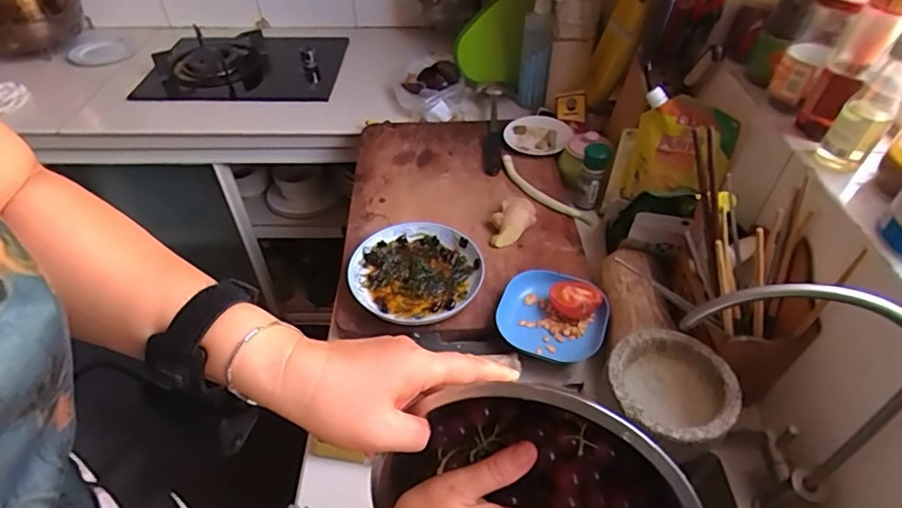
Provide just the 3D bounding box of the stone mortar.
[{"bbox_3d":[0.226,0.148,0.541,0.102,0.079,0.114,-20,48,-18],"label":"stone mortar"}]

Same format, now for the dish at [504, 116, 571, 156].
[{"bbox_3d":[0.152,-0.216,0.931,0.118,0.027,0.095,13,47,13],"label":"dish"}]

